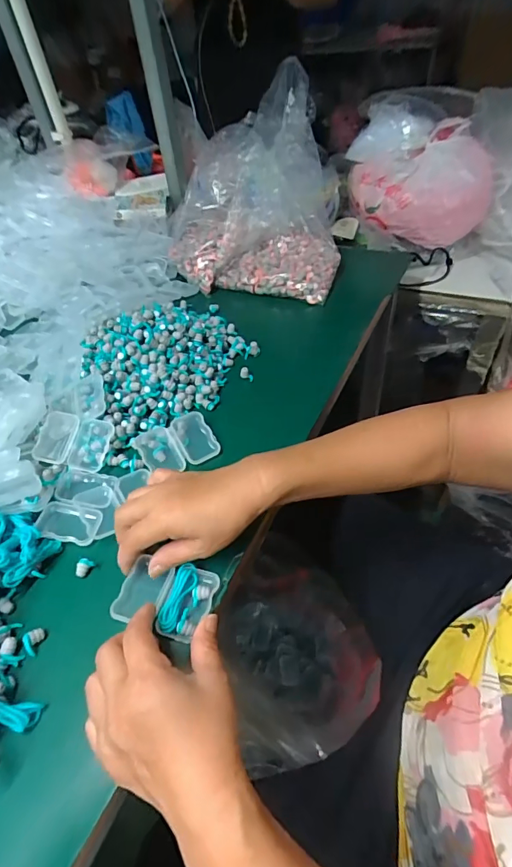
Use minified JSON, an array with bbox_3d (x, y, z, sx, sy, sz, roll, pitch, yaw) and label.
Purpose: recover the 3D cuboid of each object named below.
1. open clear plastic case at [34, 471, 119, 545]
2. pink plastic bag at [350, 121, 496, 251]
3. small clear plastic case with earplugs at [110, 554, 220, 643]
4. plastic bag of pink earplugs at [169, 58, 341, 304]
[{"bbox_3d":[-0.172,0.069,0.411,0.062,0.014,0.075,3,47,9],"label":"open clear plastic case"},{"bbox_3d":[0.309,-0.472,0.801,0.239,0.138,0.177,17,51,21],"label":"pink plastic bag"},{"bbox_3d":[-0.072,0.130,0.343,0.072,0.016,0.055,10,49,15],"label":"small clear plastic case with earplugs"},{"bbox_3d":[-0.006,-0.399,0.668,0.296,0.257,0.251,12,49,16],"label":"plastic bag of pink earplugs"}]

